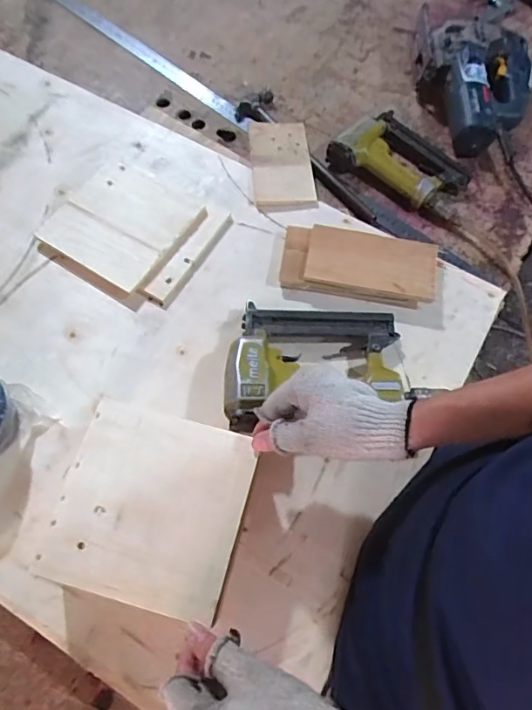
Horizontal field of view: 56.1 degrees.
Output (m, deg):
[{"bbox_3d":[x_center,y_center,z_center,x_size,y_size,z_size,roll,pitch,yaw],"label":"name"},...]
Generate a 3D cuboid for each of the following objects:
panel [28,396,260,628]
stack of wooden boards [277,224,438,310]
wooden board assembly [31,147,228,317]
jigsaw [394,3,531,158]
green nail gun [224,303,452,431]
[{"bbox_3d":[-0.107,0.138,0.467,0.168,0.012,0.167,14,64,5],"label":"panel"},{"bbox_3d":[0.129,-0.128,0.691,0.209,0.026,0.099,9,67,2],"label":"stack of wooden boards"},{"bbox_3d":[-0.195,-0.182,0.713,0.234,0.031,0.199,31,69,11],"label":"wooden board assembly"},{"bbox_3d":[0.371,-0.465,0.839,0.193,0.077,0.244,-14,68,-8],"label":"jigsaw"},{"bbox_3d":[0.068,0.017,0.608,0.224,0.060,0.166,4,67,0],"label":"green nail gun"}]

